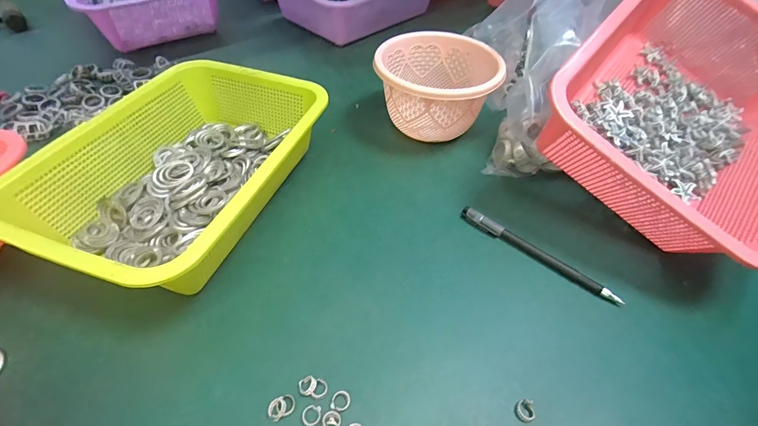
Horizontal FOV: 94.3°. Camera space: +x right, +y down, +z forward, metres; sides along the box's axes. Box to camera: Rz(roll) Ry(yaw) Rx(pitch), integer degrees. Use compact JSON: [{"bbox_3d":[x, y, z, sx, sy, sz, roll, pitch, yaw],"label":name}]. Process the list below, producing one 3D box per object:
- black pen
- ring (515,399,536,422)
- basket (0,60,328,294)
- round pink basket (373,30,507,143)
[{"bbox_3d":[0.145,0.035,0.327,0.151,0.009,0.013,33,57,22],"label":"black pen"},{"bbox_3d":[0.101,0.136,0.243,0.013,0.004,0.013,1,51,-2],"label":"ring"},{"bbox_3d":[-0.184,-0.045,0.341,0.191,0.072,0.261,18,50,11],"label":"basket"},{"bbox_3d":[0.068,-0.158,0.439,0.139,0.079,0.134,1,51,-1],"label":"round pink basket"}]

